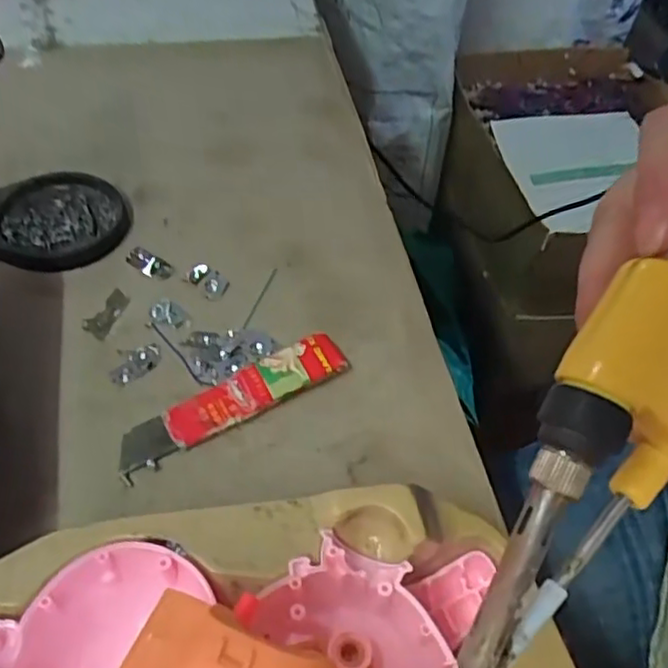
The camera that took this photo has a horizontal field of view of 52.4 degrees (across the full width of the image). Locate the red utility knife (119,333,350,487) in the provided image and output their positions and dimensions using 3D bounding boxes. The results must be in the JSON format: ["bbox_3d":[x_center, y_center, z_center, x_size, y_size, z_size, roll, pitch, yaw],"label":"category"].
[{"bbox_3d":[-0.044,0.027,0.294,0.106,0.009,0.024,-27,58,-23],"label":"red utility knife"}]

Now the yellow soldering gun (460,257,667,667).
[{"bbox_3d":[0.086,-0.001,0.160,0.039,0.030,0.198,34,79,25],"label":"yellow soldering gun"}]

